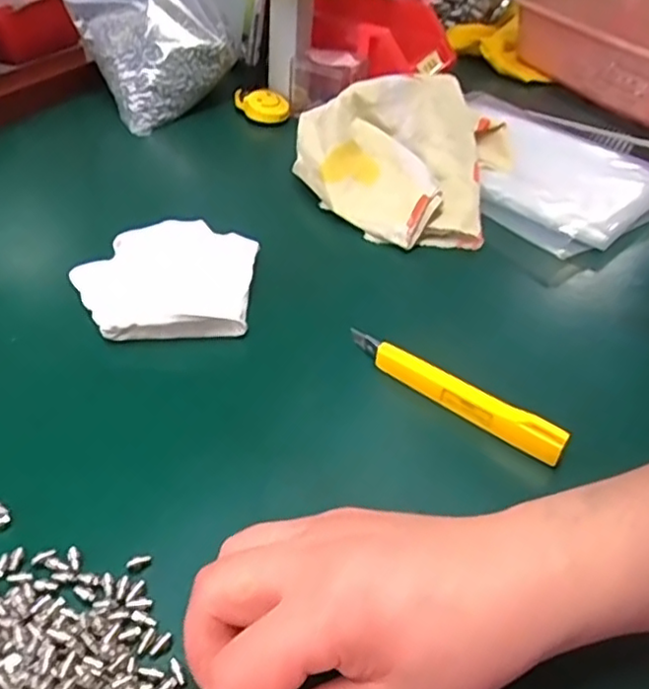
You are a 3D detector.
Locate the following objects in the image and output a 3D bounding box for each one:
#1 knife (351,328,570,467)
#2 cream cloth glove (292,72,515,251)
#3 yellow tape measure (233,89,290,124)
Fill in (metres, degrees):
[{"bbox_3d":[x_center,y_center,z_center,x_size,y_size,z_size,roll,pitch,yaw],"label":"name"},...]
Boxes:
[{"bbox_3d":[0.069,0.024,0.359,0.132,0.021,0.012,31,47,25],"label":"knife"},{"bbox_3d":[0.062,-0.153,0.517,0.170,0.072,0.166,11,42,6],"label":"cream cloth glove"},{"bbox_3d":[-0.061,-0.230,0.633,0.051,0.020,0.041,3,67,-12],"label":"yellow tape measure"}]

